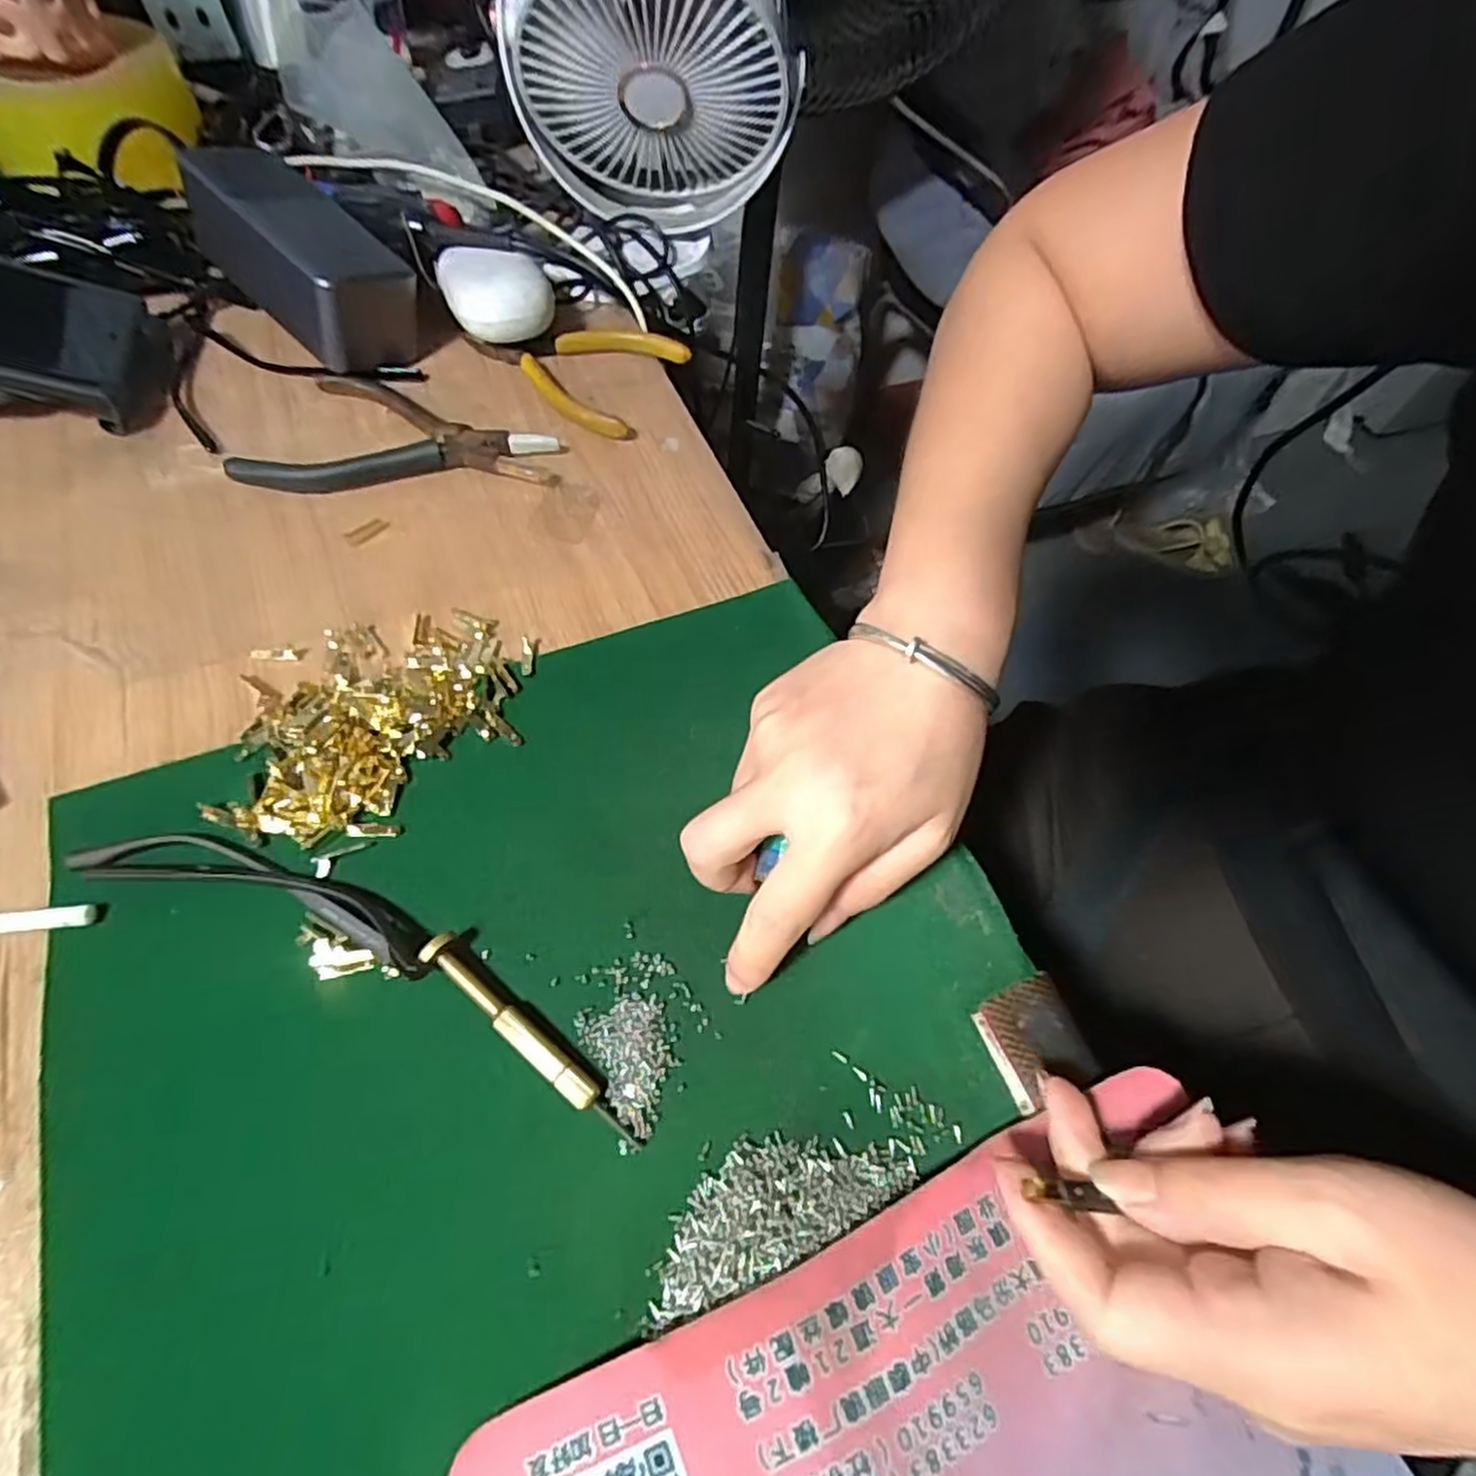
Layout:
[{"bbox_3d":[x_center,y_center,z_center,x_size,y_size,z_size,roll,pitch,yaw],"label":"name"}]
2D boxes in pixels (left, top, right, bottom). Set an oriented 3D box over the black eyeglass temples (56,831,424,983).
[{"bbox_3d":[-0.168,0.053,0.254,0.140,0.015,0.023,16,61,5],"label":"black eyeglass temples"}]

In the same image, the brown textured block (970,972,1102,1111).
[{"bbox_3d":[0.102,0.104,0.250,0.033,0.006,0.036,-17,63,-12],"label":"brown textured block"}]

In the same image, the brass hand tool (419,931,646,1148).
[{"bbox_3d":[-0.067,0.098,0.238,0.093,0.013,0.011,35,65,15],"label":"brass hand tool"}]

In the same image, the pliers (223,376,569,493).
[{"bbox_3d":[-0.168,-0.155,0.371,0.151,0.014,0.074,1,61,-3],"label":"pliers"}]

